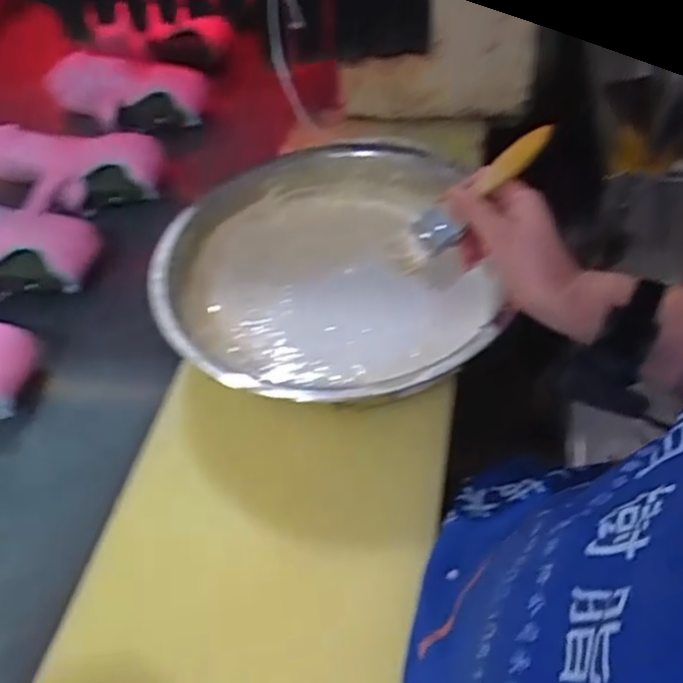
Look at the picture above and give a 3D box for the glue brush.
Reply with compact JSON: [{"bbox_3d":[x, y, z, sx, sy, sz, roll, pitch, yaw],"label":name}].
[{"bbox_3d":[0.107,-0.118,0.530,0.144,0.023,0.025,-41,48,15],"label":"glue brush"}]

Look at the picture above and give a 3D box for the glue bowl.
[{"bbox_3d":[-0.008,-0.067,0.651,0.305,0.087,0.322,-3,48,4],"label":"glue bowl"}]

